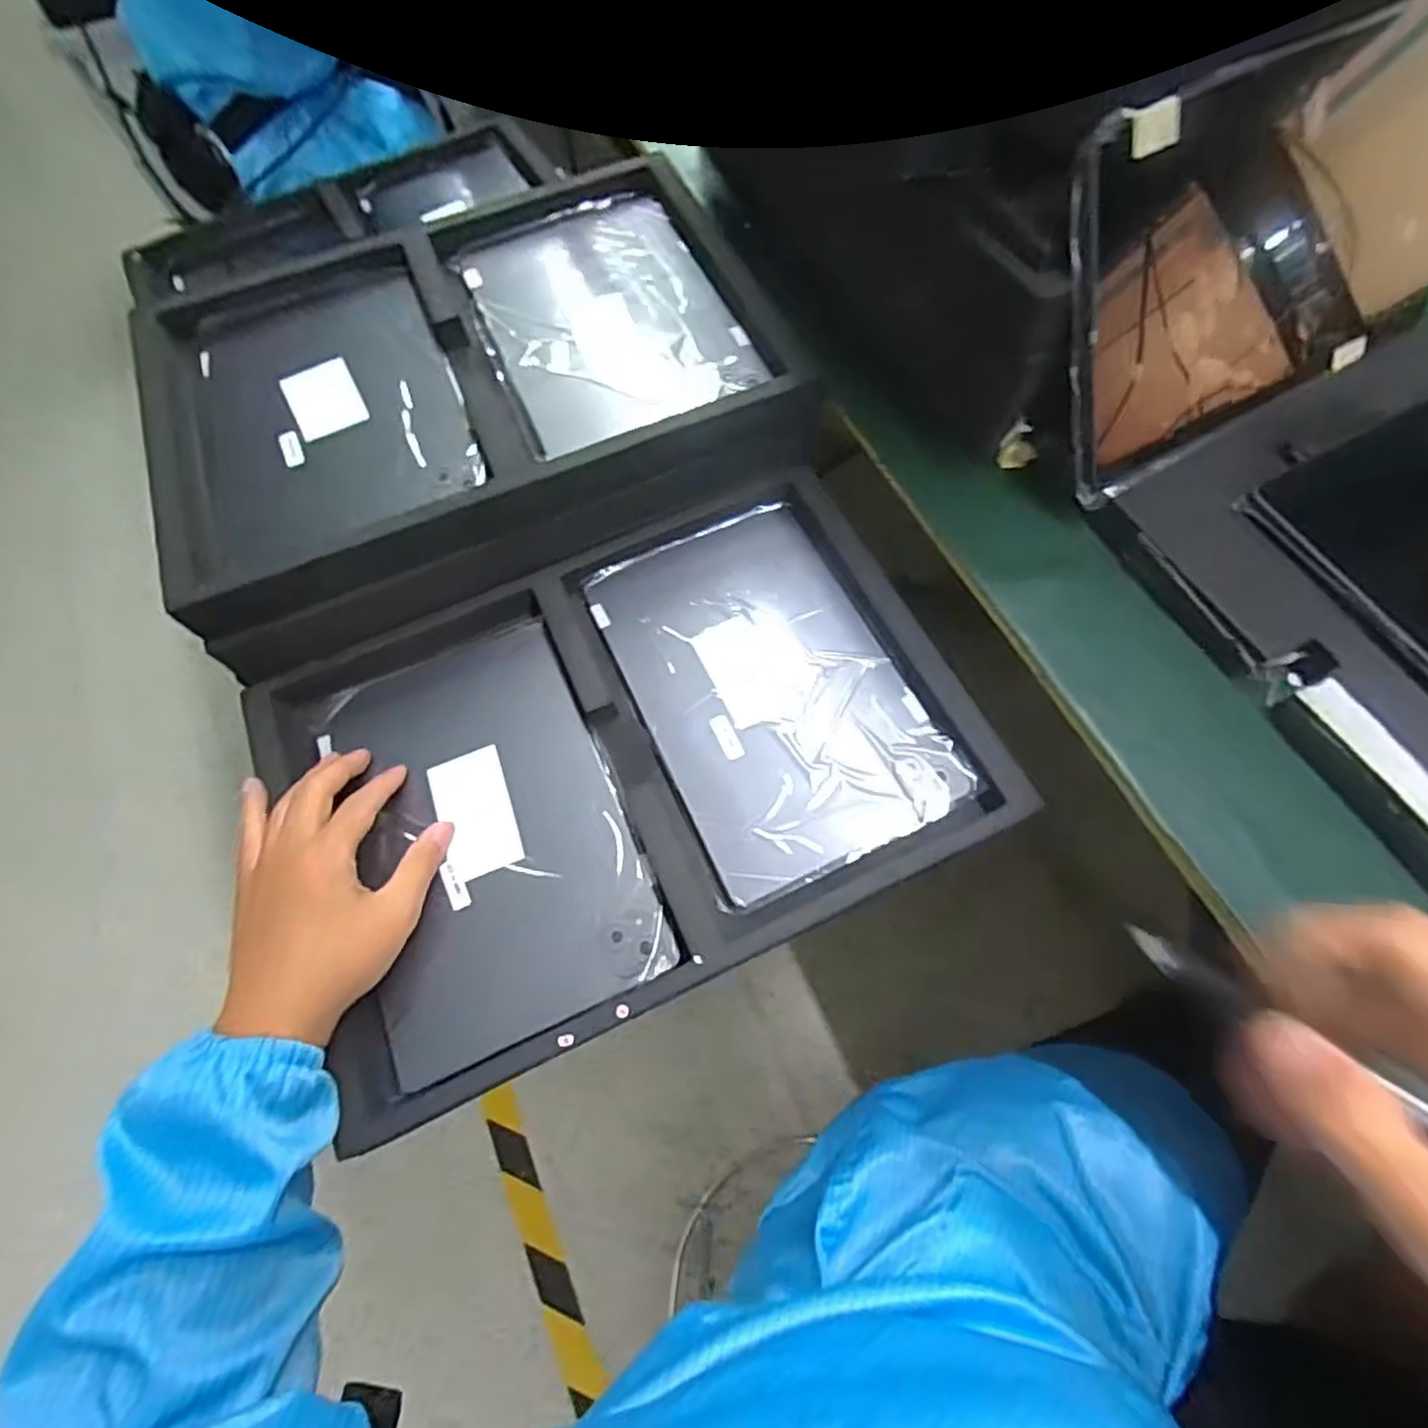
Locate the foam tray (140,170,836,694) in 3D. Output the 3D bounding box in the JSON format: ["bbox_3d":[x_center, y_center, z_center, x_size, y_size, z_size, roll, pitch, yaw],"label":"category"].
[{"bbox_3d":[-0.183,-0.240,0.538,0.441,0.090,0.330,-27,69,-9],"label":"foam tray"}]

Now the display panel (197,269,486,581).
[{"bbox_3d":[-0.275,-0.218,0.499,0.174,0.016,0.227,-22,68,-7],"label":"display panel"}]

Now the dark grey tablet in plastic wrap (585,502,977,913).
[{"bbox_3d":[0.034,-0.022,0.479,0.168,0.013,0.262,-24,69,-7],"label":"dark grey tablet in plastic wrap"}]

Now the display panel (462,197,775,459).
[{"bbox_3d":[-0.084,-0.305,0.532,0.169,0.011,0.238,-22,68,-7],"label":"display panel"}]

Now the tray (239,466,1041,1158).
[{"bbox_3d":[-0.054,0.024,0.455,0.413,0.028,0.288,-25,69,-8],"label":"tray"}]

